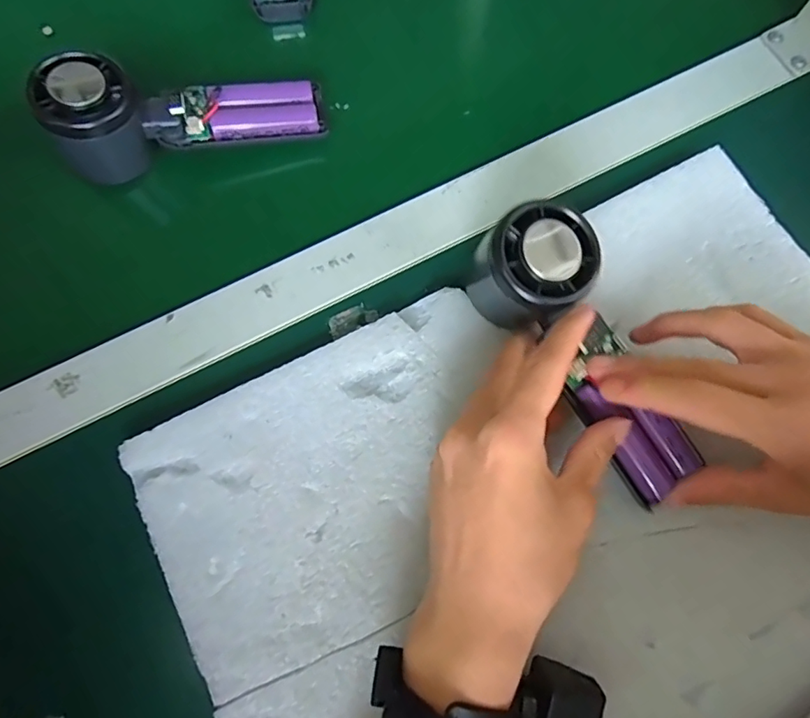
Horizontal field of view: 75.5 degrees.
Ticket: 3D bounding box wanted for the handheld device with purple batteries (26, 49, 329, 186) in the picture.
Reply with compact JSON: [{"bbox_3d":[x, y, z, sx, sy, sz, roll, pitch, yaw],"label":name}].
[{"bbox_3d":[-0.132,-0.155,0.318,0.154,0.059,0.039,-13,75,-5],"label":"handheld device with purple batteries"}]

